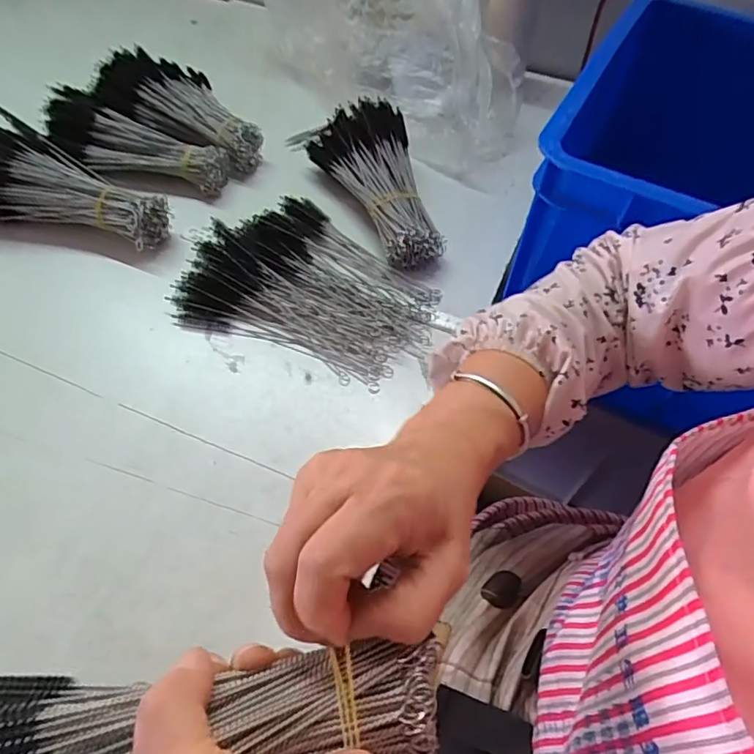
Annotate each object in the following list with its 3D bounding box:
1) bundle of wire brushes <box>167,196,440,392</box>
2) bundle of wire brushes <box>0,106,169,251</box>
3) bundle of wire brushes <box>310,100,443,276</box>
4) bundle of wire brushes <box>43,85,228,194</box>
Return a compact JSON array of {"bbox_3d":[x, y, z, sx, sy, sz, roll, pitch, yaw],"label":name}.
[{"bbox_3d":[-0.059,-0.089,0.525,0.221,0.031,0.175,24,57,13],"label":"bundle of wire brushes"},{"bbox_3d":[-0.312,-0.191,0.545,0.215,0.093,0.075,8,55,2],"label":"bundle of wire brushes"},{"bbox_3d":[-0.002,-0.211,0.586,0.103,0.065,0.224,-12,56,-11],"label":"bundle of wire brushes"},{"bbox_3d":[-0.263,-0.250,0.605,0.202,0.059,0.073,17,56,9],"label":"bundle of wire brushes"}]

